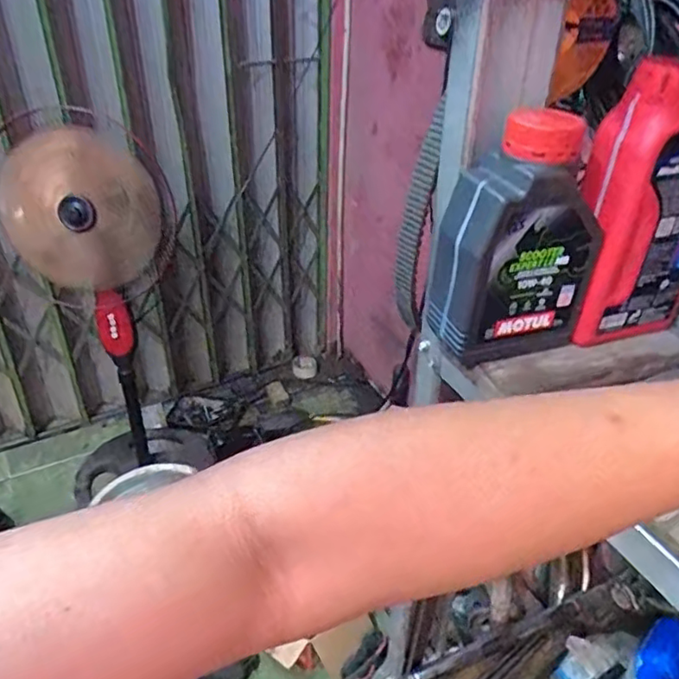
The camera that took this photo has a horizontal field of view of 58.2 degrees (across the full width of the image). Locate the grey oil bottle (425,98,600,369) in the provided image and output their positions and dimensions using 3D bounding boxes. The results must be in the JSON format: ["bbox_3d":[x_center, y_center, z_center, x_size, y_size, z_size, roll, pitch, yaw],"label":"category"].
[{"bbox_3d":[0.140,-0.077,0.480,0.118,0.185,0.062,-7,35,-13],"label":"grey oil bottle"}]

